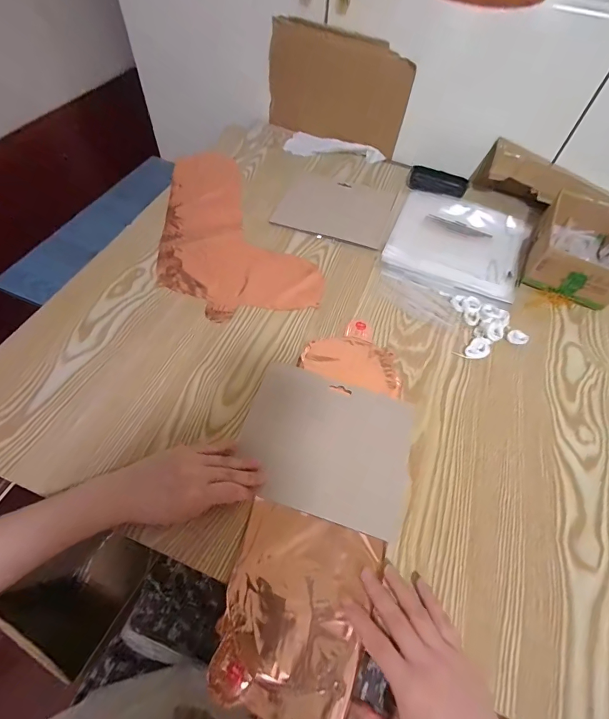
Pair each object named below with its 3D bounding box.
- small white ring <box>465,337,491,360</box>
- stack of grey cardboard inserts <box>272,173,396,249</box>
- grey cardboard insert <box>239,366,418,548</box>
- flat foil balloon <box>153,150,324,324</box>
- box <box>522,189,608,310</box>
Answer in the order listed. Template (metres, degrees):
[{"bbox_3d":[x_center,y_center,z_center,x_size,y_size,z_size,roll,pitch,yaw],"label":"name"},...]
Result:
[{"bbox_3d":[0.240,-0.016,0.502,0.026,0.017,0.036,40,63,20],"label":"small white ring"},{"bbox_3d":[0.060,-0.277,0.661,0.186,0.011,0.180,17,57,7],"label":"stack of grey cardboard inserts"},{"bbox_3d":[0.026,0.095,0.423,0.191,0.007,0.160,17,57,8],"label":"grey cardboard insert"},{"bbox_3d":[-0.147,-0.225,0.619,0.216,0.007,0.418,-19,60,-16],"label":"flat foil balloon"},{"bbox_3d":[0.447,-0.181,0.595,0.131,0.070,0.198,28,59,14],"label":"box"}]

